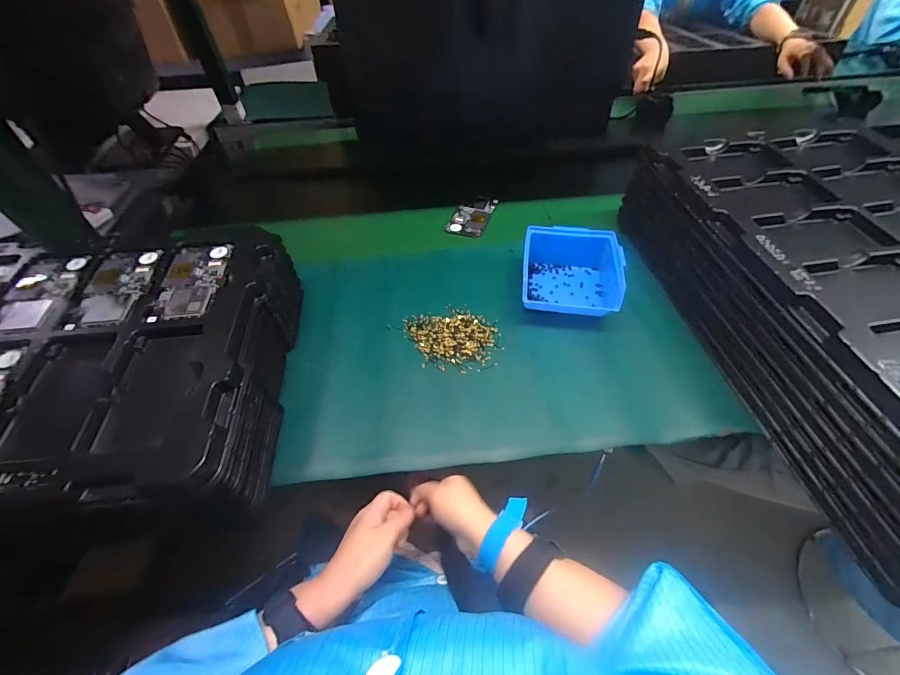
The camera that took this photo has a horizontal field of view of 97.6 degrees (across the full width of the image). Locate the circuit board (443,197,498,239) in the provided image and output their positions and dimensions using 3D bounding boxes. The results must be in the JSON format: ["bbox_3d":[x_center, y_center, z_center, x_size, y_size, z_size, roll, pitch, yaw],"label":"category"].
[{"bbox_3d":[0.041,-0.218,0.705,0.065,0.006,0.121,15,51,14],"label":"circuit board"}]

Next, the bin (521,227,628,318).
[{"bbox_3d":[0.164,-0.087,0.544,0.125,0.068,0.132,6,49,7],"label":"bin"}]

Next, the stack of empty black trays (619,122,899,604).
[{"bbox_3d":[0.473,-0.049,0.454,0.326,0.128,0.546,-10,50,-7],"label":"stack of empty black trays"}]

